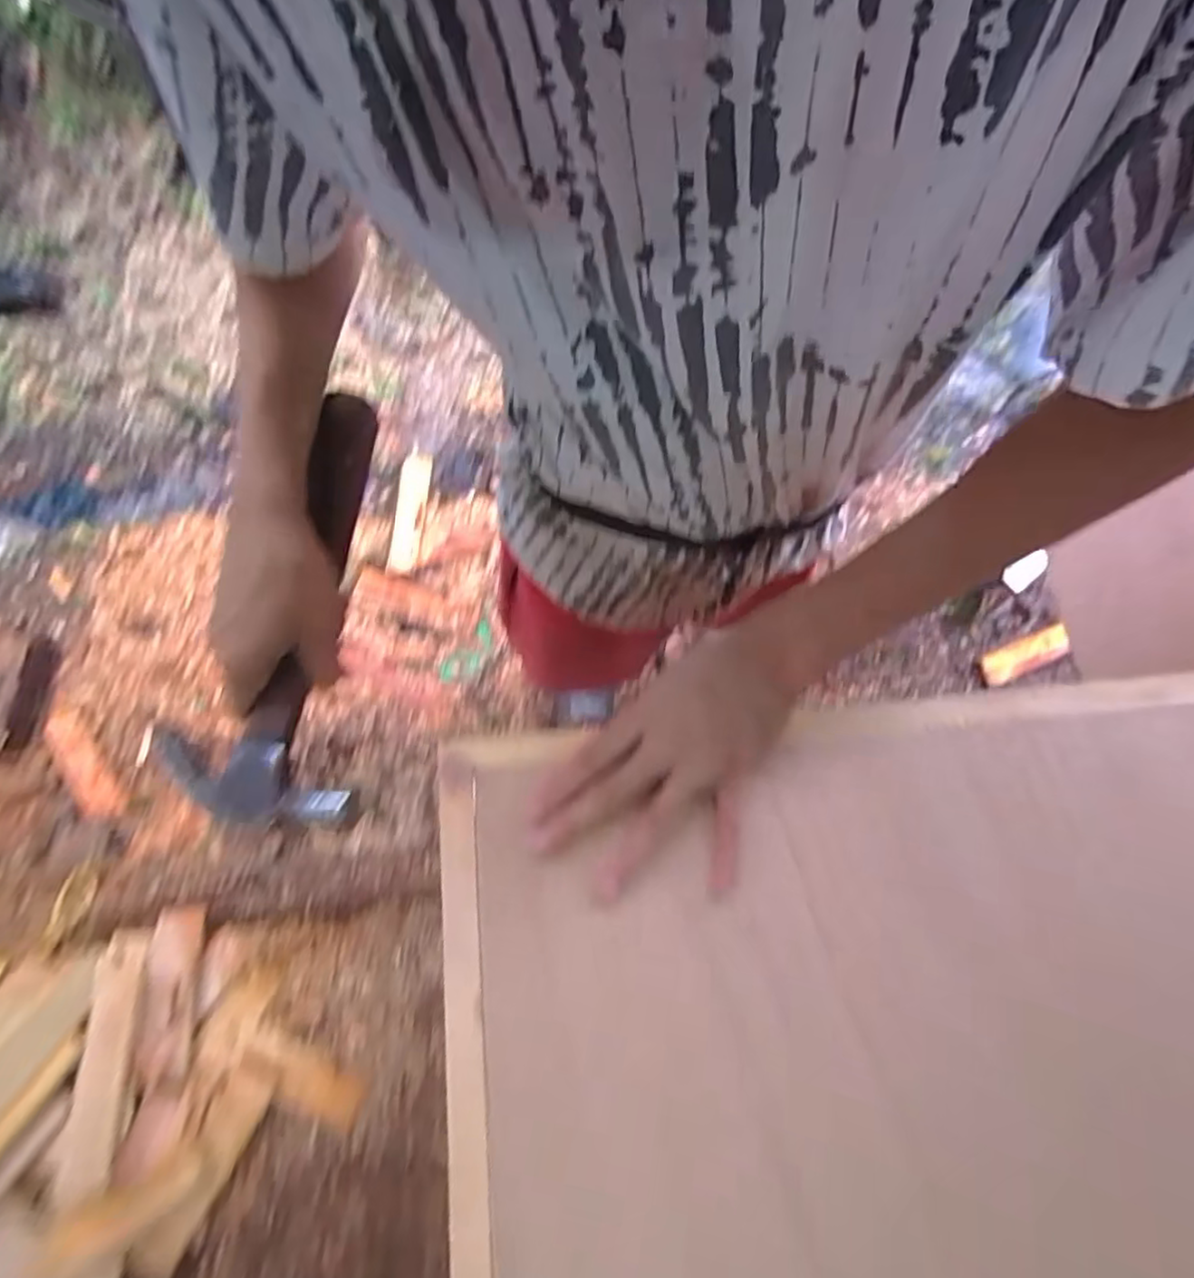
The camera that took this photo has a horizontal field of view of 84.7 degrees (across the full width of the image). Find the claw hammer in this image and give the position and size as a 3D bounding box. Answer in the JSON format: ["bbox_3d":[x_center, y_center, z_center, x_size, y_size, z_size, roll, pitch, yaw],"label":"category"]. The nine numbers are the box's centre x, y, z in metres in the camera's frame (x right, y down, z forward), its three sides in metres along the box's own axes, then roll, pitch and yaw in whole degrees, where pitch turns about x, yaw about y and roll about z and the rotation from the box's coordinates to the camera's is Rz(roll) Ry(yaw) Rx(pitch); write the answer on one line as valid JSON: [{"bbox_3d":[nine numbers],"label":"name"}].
[{"bbox_3d":[-0.191,-0.028,0.420,0.126,0.031,0.275,9,79,1],"label":"claw hammer"}]

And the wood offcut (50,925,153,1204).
[{"bbox_3d":[-0.767,0.653,1.013,0.073,0.026,0.364,-3,73,-2],"label":"wood offcut"}]

